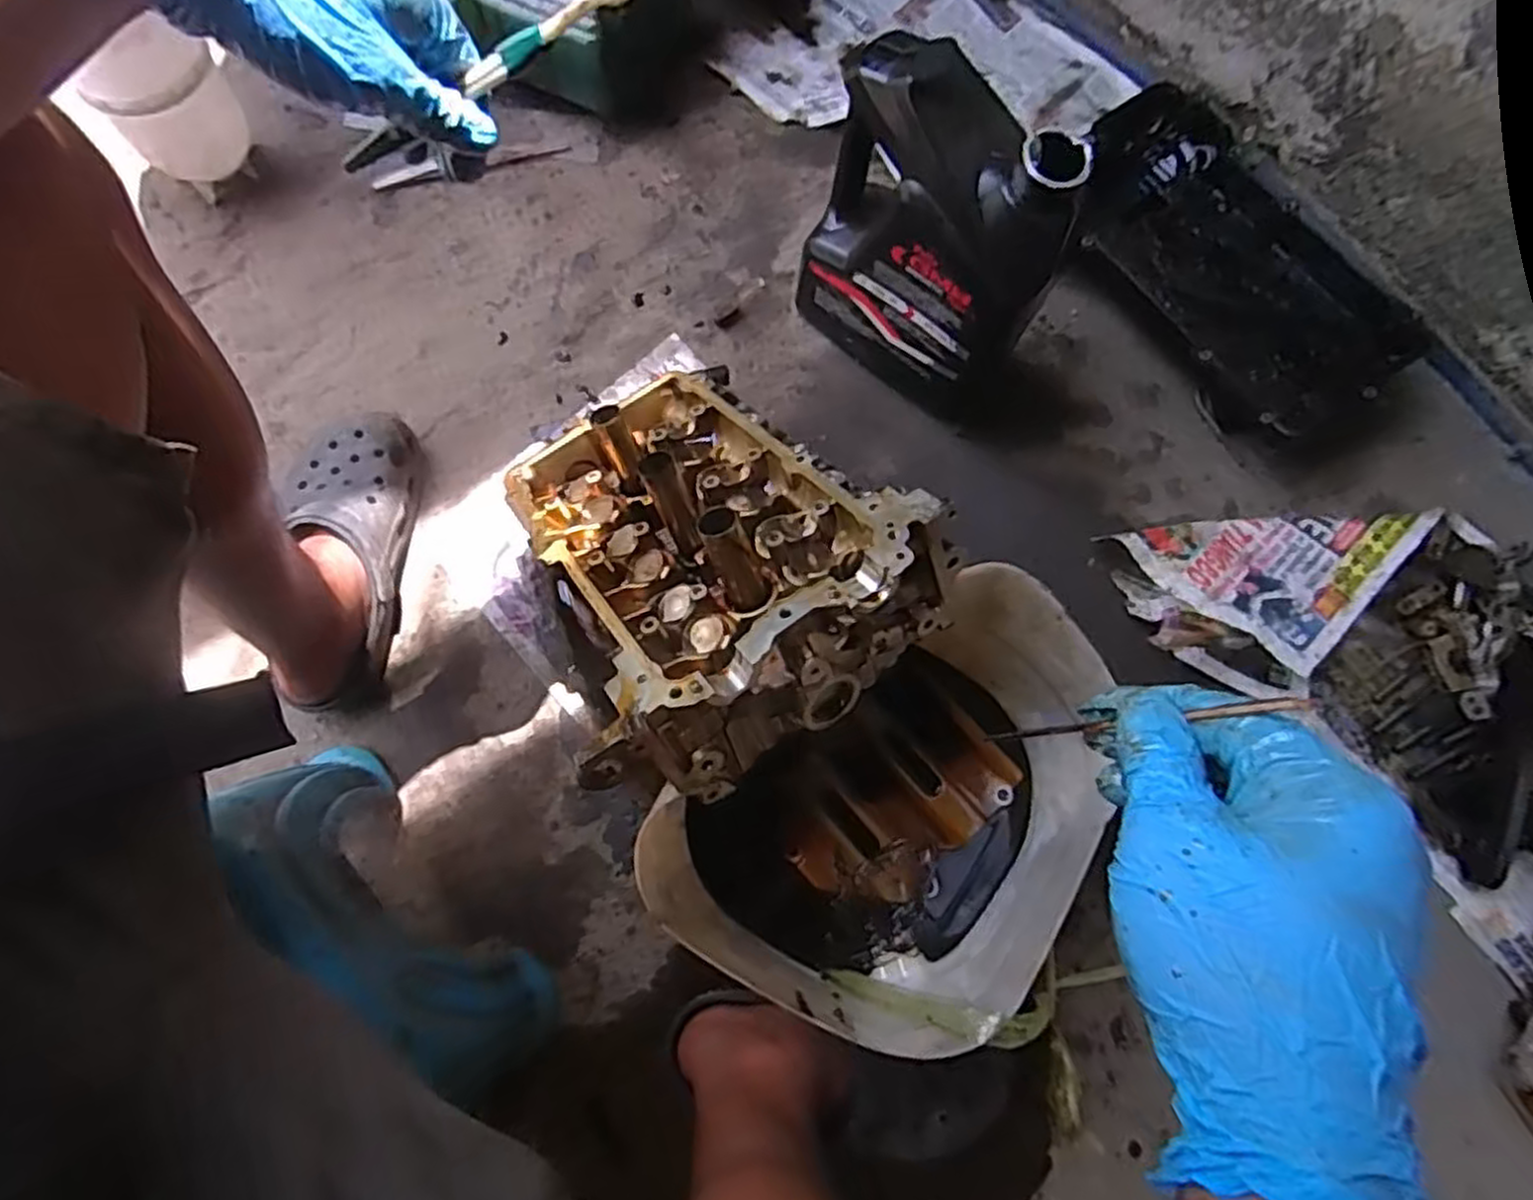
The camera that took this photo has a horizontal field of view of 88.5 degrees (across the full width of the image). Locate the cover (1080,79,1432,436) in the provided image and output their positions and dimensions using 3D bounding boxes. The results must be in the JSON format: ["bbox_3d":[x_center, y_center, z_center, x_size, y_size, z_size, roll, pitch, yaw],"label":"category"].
[{"bbox_3d":[0.459,-0.344,0.783,0.230,0.080,0.371,-32,80,-10],"label":"cover"}]

